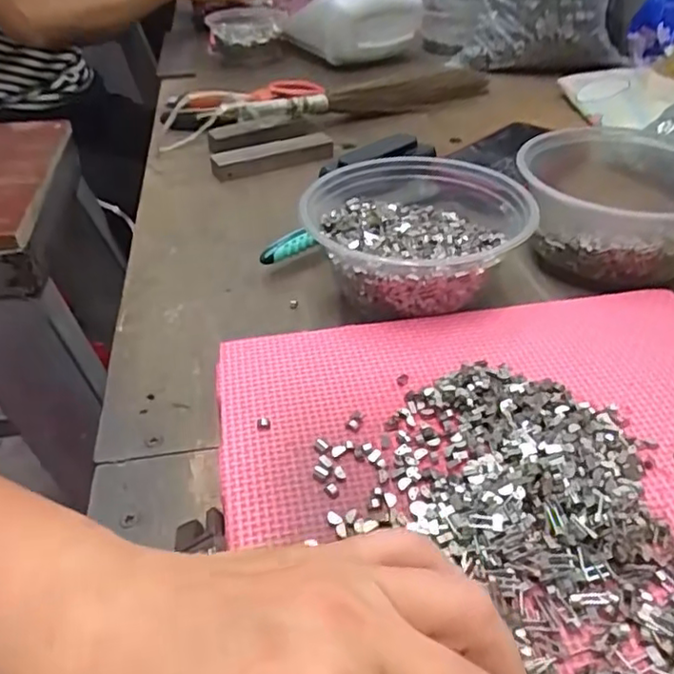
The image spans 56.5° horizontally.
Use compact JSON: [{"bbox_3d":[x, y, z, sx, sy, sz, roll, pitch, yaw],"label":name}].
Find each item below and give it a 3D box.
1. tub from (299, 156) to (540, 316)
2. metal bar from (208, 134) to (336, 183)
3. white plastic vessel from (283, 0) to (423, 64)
[{"bbox_3d":[0.052,-0.065,0.389,0.129,0.047,0.122,-3,37,2],"label":"tub"},{"bbox_3d":[-0.058,-0.165,0.567,0.110,0.019,0.027,-20,40,-19],"label":"metal bar"},{"bbox_3d":[0.021,-0.410,0.823,0.178,0.087,0.075,-3,37,2],"label":"white plastic vessel"}]

